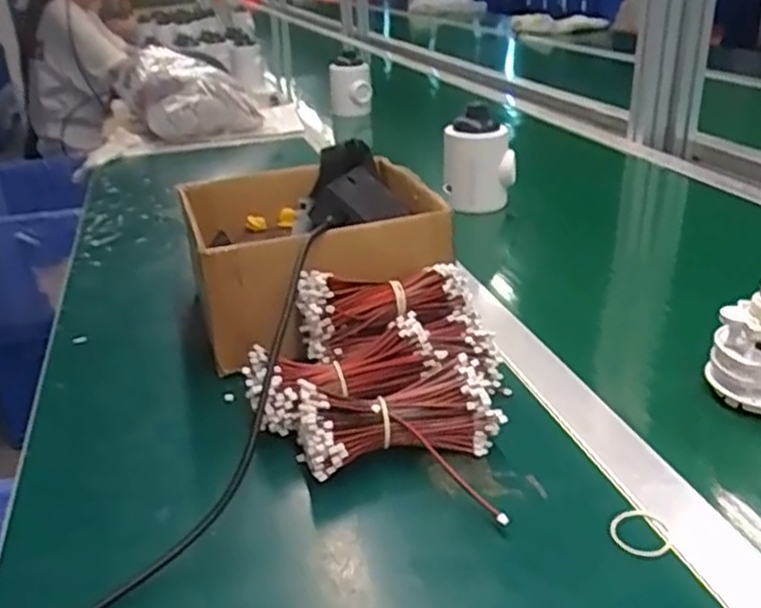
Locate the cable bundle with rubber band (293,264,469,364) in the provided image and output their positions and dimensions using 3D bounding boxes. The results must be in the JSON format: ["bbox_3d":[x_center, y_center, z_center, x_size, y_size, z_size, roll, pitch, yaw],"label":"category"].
[{"bbox_3d":[0.005,-0.003,0.542,0.126,0.055,0.046,-8,28,-10],"label":"cable bundle with rubber band"}]

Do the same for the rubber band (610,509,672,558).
[{"bbox_3d":[0.143,0.125,0.402,0.031,0.005,0.037,6,26,20],"label":"rubber band"}]

